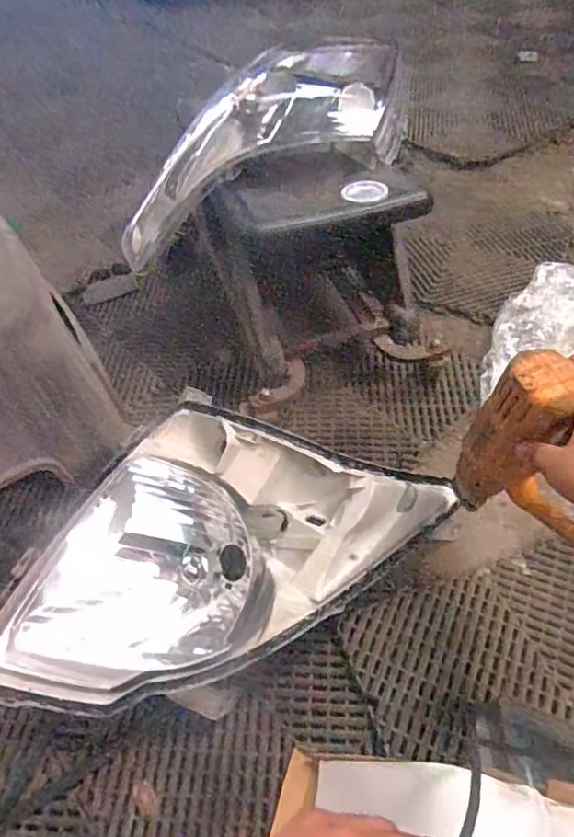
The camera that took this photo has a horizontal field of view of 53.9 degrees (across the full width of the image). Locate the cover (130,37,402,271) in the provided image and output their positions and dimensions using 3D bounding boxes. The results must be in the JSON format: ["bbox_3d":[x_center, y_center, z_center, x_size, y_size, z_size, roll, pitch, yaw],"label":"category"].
[{"bbox_3d":[-0.050,-0.357,0.760,0.427,0.136,0.152,-29,51,4],"label":"cover"}]

